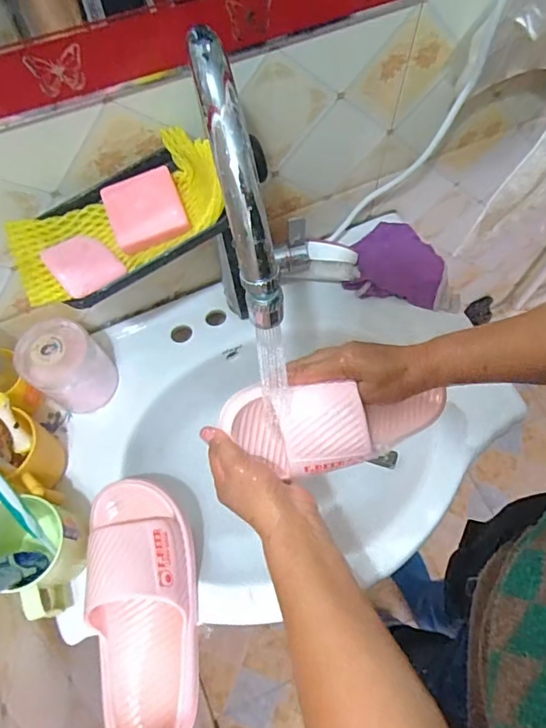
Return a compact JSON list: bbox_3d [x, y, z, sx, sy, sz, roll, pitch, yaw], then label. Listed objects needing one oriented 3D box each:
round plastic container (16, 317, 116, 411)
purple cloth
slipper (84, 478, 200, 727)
[{"bbox_3d":[-0.245,0.004,0.596,0.091,0.094,0.083,0,67,0],"label":"round plastic container"},{"bbox_3d":[0.171,-0.147,0.693,0.137,0.038,0.132,10,67,5],"label":"purple cloth"},{"bbox_3d":[-0.131,0.243,0.502,0.104,0.069,0.260,-12,67,-5],"label":"slipper"}]

